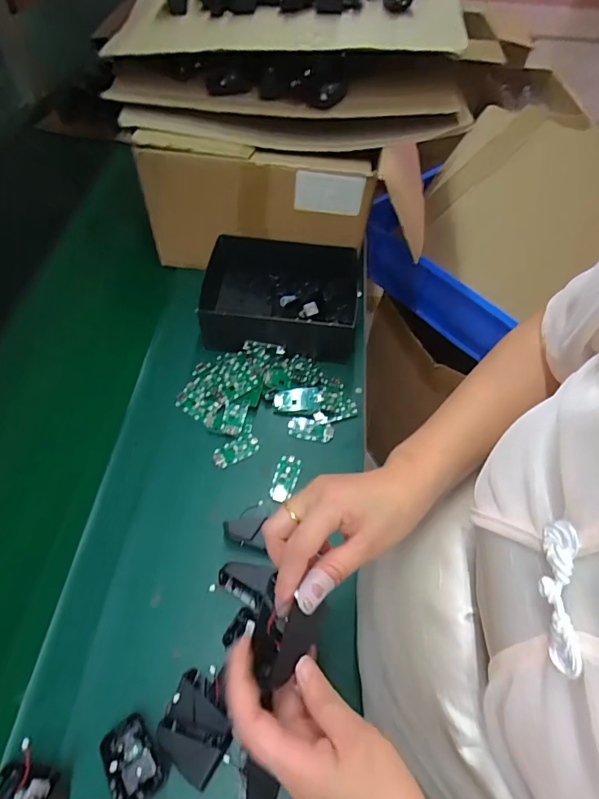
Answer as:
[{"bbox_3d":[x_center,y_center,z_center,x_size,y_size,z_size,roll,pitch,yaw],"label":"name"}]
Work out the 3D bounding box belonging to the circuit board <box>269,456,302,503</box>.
[{"bbox_3d":[-0.019,0.106,0.592,0.031,0.004,0.066,15,57,6],"label":"circuit board"}]

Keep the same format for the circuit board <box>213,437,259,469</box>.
[{"bbox_3d":[-0.089,0.071,0.612,0.065,0.004,0.033,-25,61,-18],"label":"circuit board"}]

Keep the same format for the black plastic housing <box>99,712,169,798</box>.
[{"bbox_3d":[-0.157,0.338,0.414,0.043,0.025,0.067,-31,63,-21],"label":"black plastic housing"}]

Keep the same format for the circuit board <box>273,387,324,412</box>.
[{"bbox_3d":[-0.001,0.002,0.649,0.071,0.006,0.037,-8,79,-7],"label":"circuit board"}]

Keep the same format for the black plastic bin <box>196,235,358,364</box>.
[{"bbox_3d":[-0.033,-0.169,0.719,0.258,0.081,0.192,6,56,0],"label":"black plastic bin"}]

